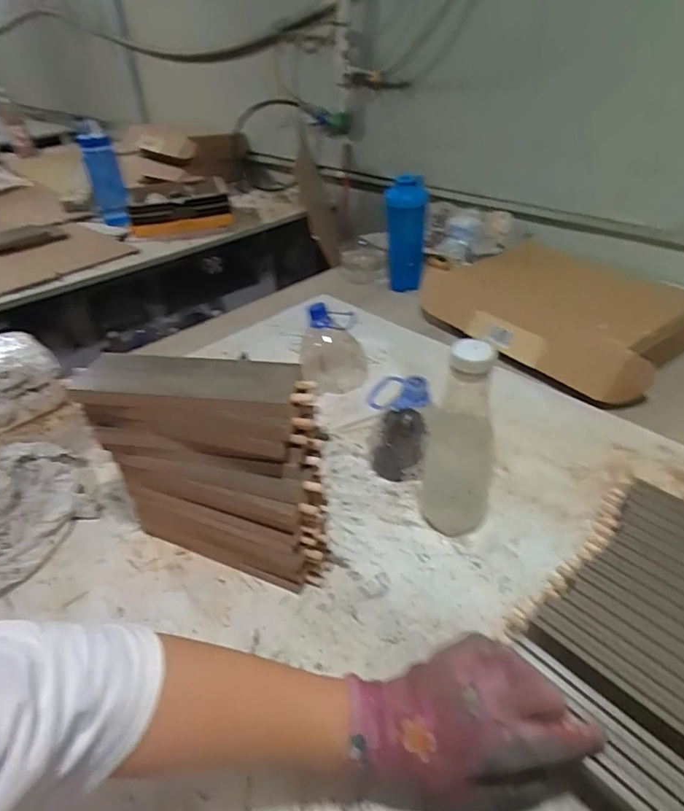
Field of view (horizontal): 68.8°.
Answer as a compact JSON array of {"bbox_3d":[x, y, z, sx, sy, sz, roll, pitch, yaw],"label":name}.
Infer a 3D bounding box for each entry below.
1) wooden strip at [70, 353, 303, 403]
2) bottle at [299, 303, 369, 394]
[{"bbox_3d":[-0.145,-0.027,0.462,0.211,0.007,0.067,3,37,10],"label":"wooden strip"},{"bbox_3d":[-0.013,-0.083,0.765,0.099,0.144,0.095,0,37,4],"label":"bottle"}]

